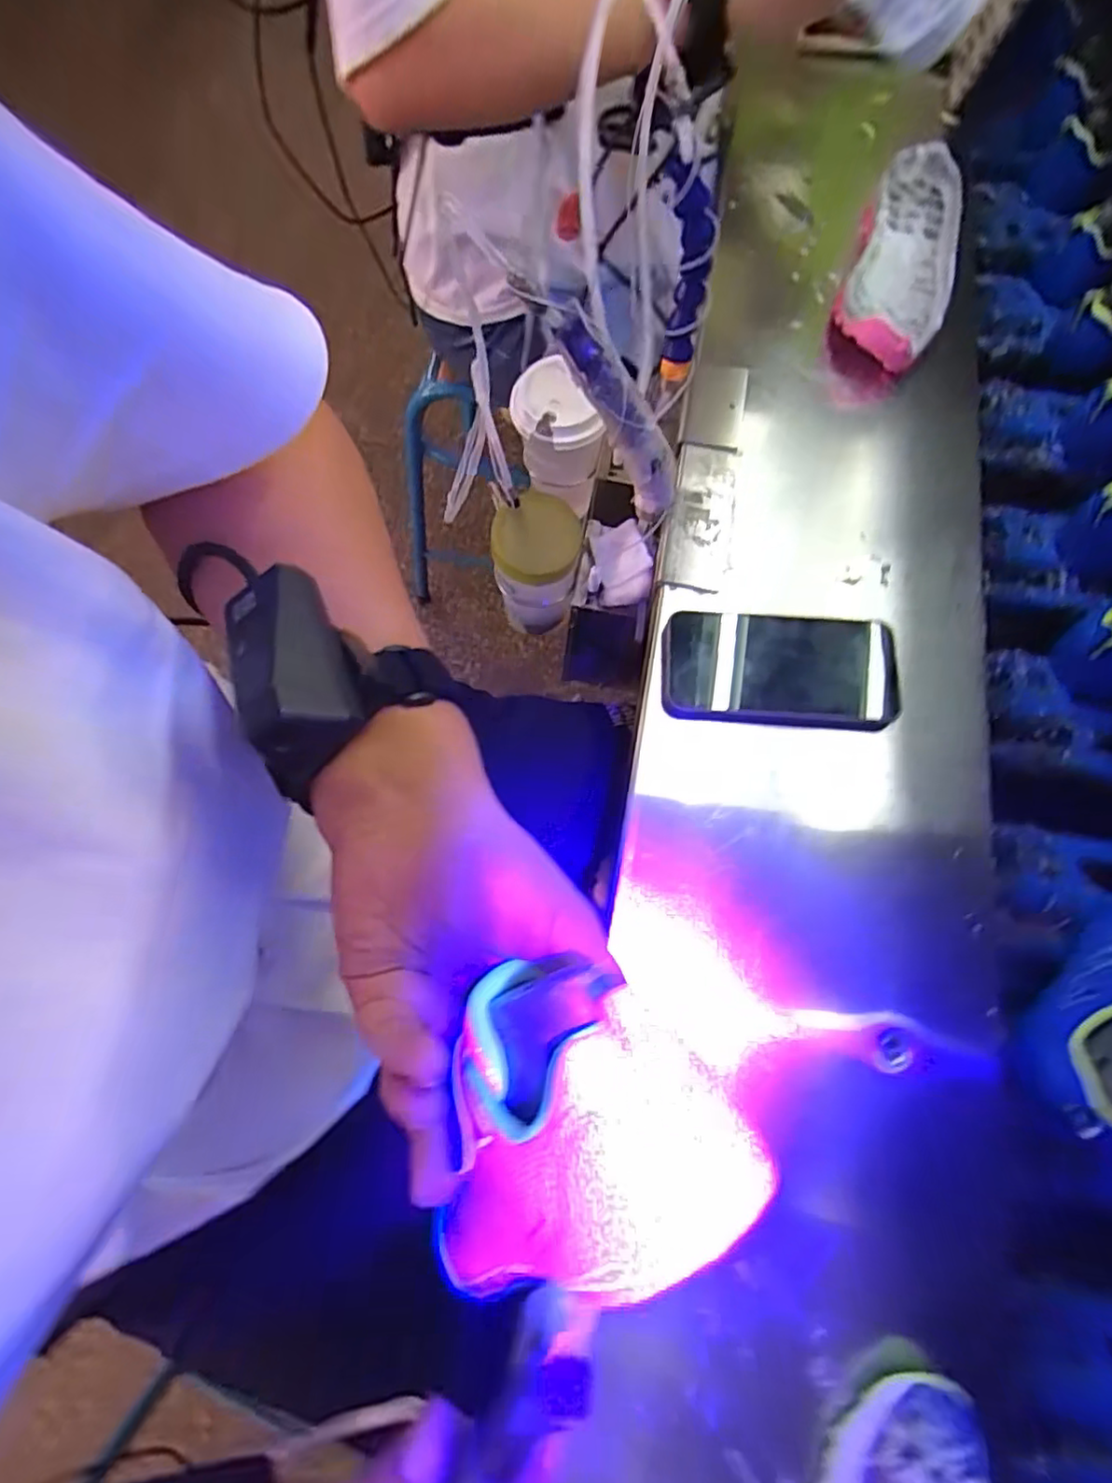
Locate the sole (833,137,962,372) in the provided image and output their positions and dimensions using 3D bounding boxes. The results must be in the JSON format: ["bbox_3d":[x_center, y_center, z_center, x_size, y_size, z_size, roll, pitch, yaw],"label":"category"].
[{"bbox_3d":[0.311,-0.427,0.585,0.085,0.062,0.248,20,70,9],"label":"sole"}]

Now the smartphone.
[{"bbox_3d":[0.158,-0.053,0.454,0.162,0.018,0.077,2,68,2],"label":"smartphone"}]

